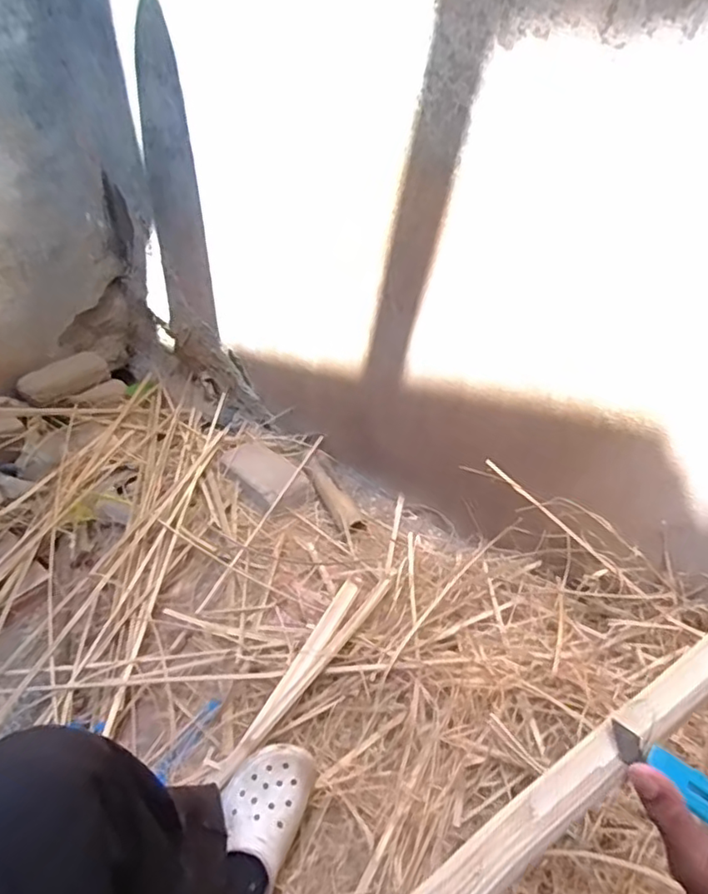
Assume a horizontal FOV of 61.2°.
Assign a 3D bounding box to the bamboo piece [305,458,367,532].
[{"bbox_3d":[-0.041,0.107,1.277,0.053,0.038,0.231,-19,43,-18],"label":"bamboo piece"}]

